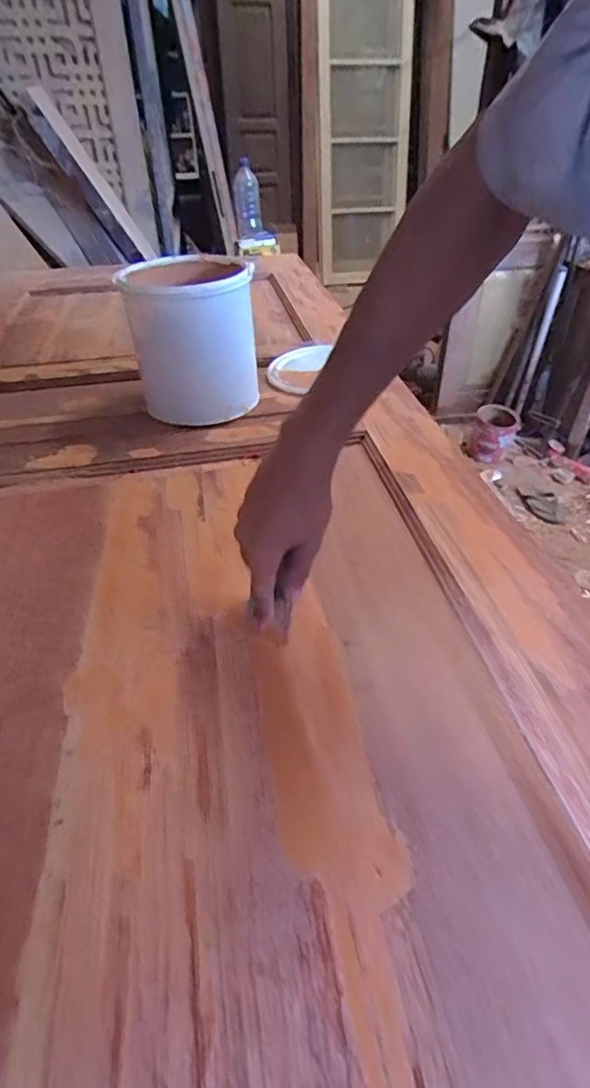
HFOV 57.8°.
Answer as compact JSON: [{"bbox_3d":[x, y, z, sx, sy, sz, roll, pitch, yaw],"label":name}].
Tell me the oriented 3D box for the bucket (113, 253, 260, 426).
[{"bbox_3d":[-0.147,-0.297,0.776,0.168,0.188,0.184,-10,41,-8],"label":"bucket"}]

